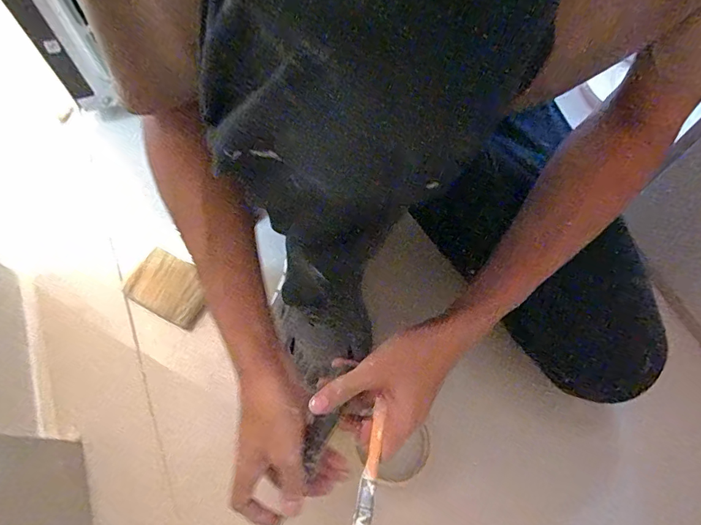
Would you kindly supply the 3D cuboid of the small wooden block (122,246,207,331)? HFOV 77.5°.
[{"bbox_3d":[-0.235,0.036,0.575,0.099,0.036,0.074,24,67,9],"label":"small wooden block"}]

